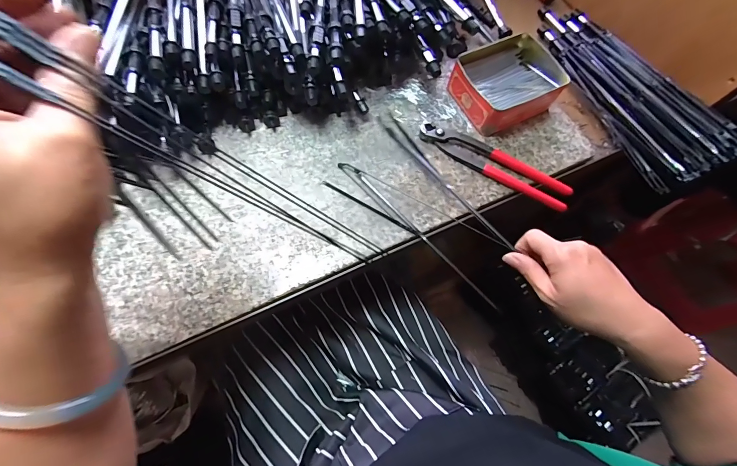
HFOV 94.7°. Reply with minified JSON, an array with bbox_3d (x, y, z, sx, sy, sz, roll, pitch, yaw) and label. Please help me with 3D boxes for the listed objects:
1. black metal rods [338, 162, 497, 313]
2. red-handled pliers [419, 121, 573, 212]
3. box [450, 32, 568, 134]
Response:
[{"bbox_3d":[0.053,-0.002,0.389,0.016,0.008,0.243,-43,77,-16],"label":"black metal rods"},{"bbox_3d":[0.152,-0.086,0.416,0.196,0.015,0.032,29,71,8],"label":"red-handled pliers"},{"bbox_3d":[0.176,-0.198,0.441,0.126,0.048,0.111,-24,73,-11],"label":"box"}]

